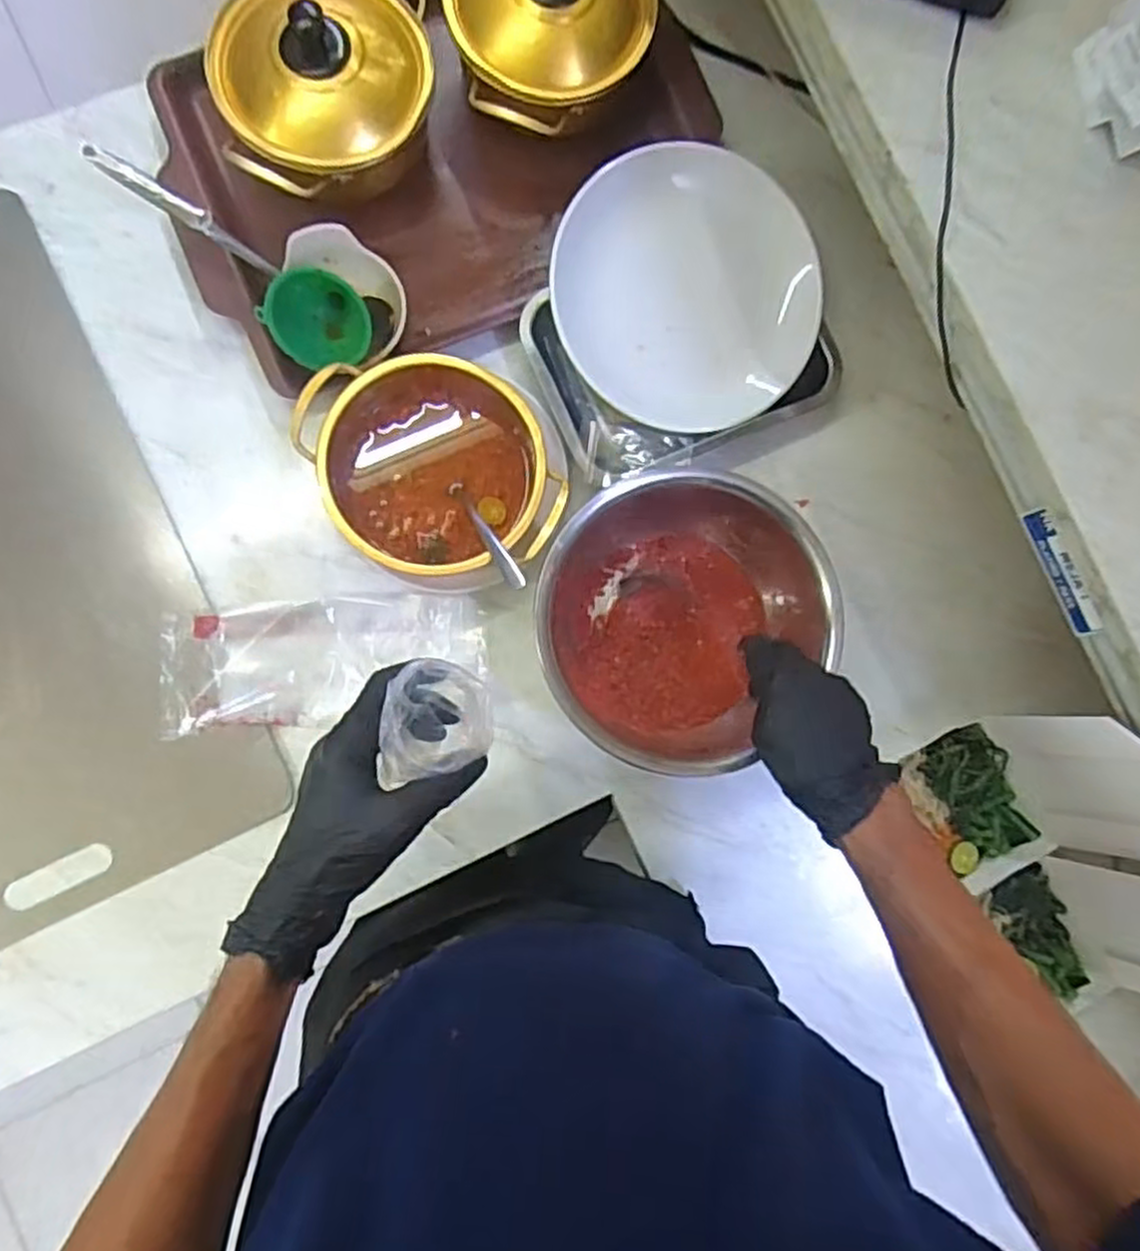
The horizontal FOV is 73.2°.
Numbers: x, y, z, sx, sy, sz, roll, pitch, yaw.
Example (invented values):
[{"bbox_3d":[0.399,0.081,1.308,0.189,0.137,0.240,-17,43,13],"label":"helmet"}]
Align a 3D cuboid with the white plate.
[{"bbox_3d":[0.101,-0.282,0.654,0.232,0.031,0.219,4,110,-3],"label":"white plate"}]

